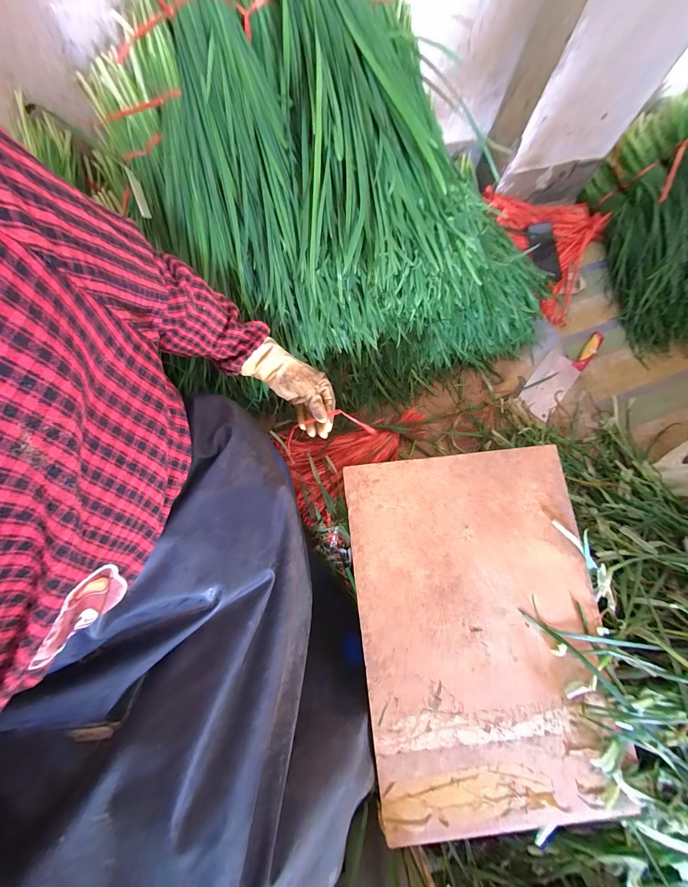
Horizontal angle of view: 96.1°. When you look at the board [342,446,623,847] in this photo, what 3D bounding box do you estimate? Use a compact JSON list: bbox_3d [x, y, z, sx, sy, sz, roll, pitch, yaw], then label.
[{"bbox_3d":[0.194,0.255,0.449,0.338,0.014,0.476,-6,77,-2],"label":"board"}]

